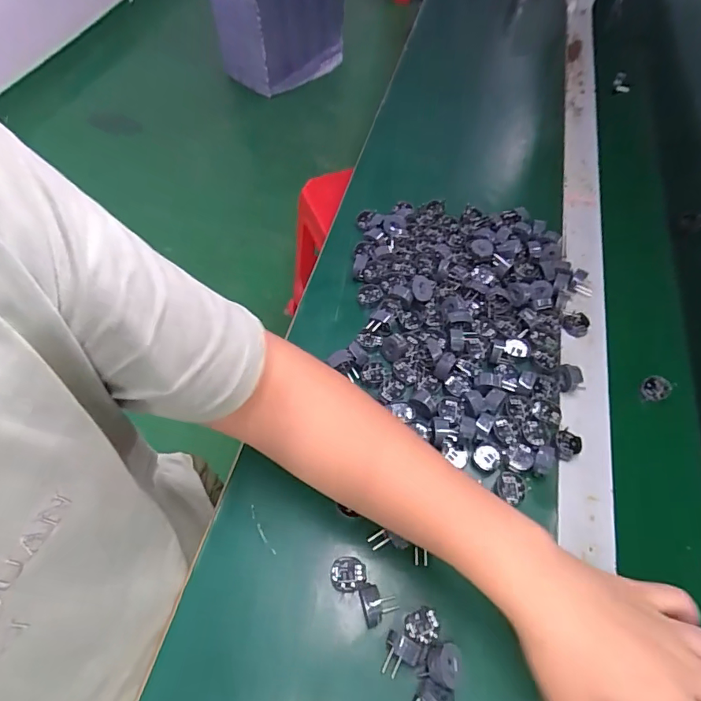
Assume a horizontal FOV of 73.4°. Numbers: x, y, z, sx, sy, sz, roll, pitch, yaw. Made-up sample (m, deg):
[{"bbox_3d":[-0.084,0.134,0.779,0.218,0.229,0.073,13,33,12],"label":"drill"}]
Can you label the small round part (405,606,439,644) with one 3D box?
[{"bbox_3d":[0.057,0.217,0.369,0.026,0.007,0.022,-25,61,-11],"label":"small round part"}]

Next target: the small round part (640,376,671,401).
[{"bbox_3d":[0.327,0.041,0.502,0.029,0.014,0.025,-29,62,-19],"label":"small round part"}]

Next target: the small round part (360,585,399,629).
[{"bbox_3d":[0.023,0.202,0.375,0.027,0.020,0.029,-12,59,-3],"label":"small round part"}]

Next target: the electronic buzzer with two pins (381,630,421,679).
[{"bbox_3d":[0.038,0.232,0.356,0.026,0.023,0.029,18,62,14],"label":"electronic buzzer with two pins"}]

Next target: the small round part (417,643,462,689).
[{"bbox_3d":[0.071,0.235,0.353,0.029,0.019,0.027,-2,59,3],"label":"small round part"}]

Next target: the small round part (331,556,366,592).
[{"bbox_3d":[-0.002,0.185,0.391,0.028,0.011,0.024,-27,61,-12],"label":"small round part"}]

